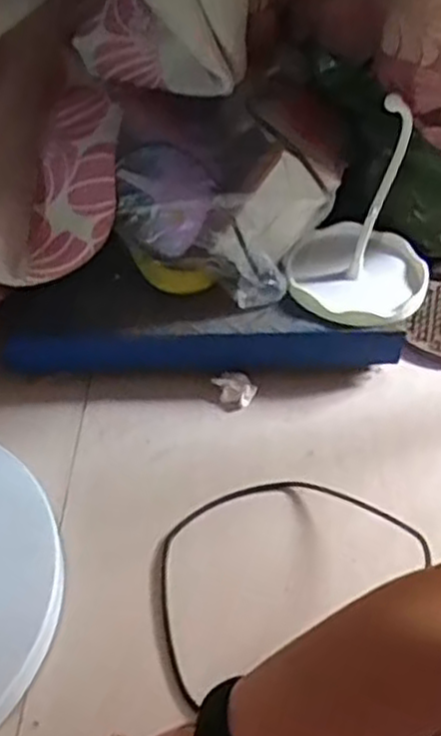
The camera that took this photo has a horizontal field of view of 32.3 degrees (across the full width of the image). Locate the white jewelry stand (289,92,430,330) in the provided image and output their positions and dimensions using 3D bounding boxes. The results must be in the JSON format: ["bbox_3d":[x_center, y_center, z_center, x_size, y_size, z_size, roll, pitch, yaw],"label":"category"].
[{"bbox_3d":[0.152,-0.161,0.755,0.138,0.210,0.149,16,49,11],"label":"white jewelry stand"}]

